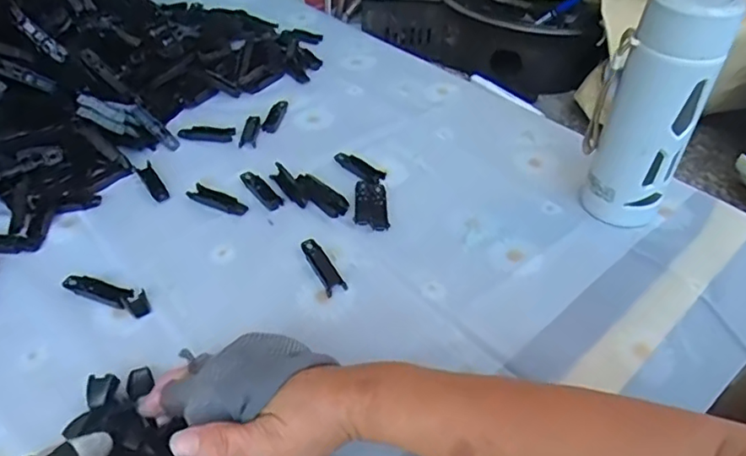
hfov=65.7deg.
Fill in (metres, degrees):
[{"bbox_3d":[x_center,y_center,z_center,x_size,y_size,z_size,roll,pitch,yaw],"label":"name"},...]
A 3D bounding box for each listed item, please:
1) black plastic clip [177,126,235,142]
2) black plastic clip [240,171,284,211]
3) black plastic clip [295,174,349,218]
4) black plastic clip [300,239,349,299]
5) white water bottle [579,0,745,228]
[{"bbox_3d":[-0.187,-0.106,0.651,0.062,0.006,0.021,3,44,4],"label":"black plastic clip"},{"bbox_3d":[-0.113,-0.039,0.577,0.017,0.004,0.063,-30,51,-28],"label":"black plastic clip"},{"bbox_3d":[-0.051,-0.034,0.572,0.024,0.007,0.065,-33,53,-30],"label":"black plastic clip"},{"bbox_3d":[-0.045,0.031,0.511,0.019,0.010,0.066,-20,47,-19],"label":"black plastic clip"},{"bbox_3d":[0.240,-0.098,0.501,0.065,0.209,0.067,-7,44,-8],"label":"white water bottle"}]

